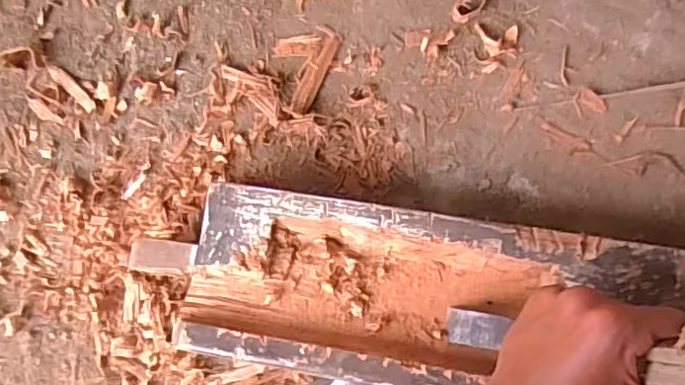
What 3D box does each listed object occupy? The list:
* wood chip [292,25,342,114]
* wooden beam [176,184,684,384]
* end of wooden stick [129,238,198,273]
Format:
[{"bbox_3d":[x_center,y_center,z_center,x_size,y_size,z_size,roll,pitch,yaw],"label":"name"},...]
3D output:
[{"bbox_3d":[-0.025,-0.109,0.534,0.024,0.004,0.078,23,88,7],"label":"wood chip"},{"bbox_3d":[0.146,0.095,0.469,0.523,0.061,0.129,8,86,6],"label":"wooden beam"},{"bbox_3d":[-0.142,0.050,0.473,0.052,0.011,0.024,5,86,6],"label":"end of wooden stick"}]

